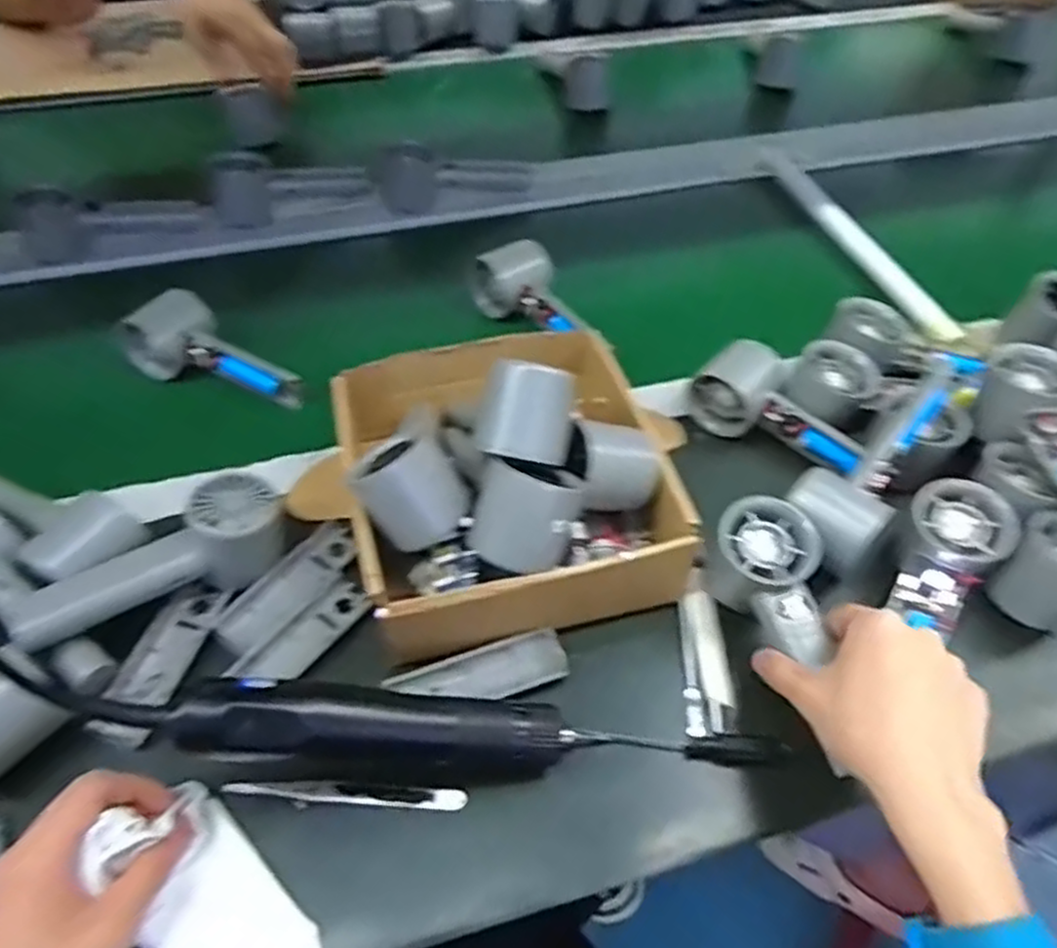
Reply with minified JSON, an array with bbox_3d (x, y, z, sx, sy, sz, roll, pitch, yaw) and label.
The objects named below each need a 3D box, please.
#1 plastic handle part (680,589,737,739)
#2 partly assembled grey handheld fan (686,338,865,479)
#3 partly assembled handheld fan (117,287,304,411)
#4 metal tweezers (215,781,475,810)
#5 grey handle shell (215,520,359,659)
[{"bbox_3d":[0.111,0.118,0.473,0.030,0.014,0.092,1,50,1],"label":"plastic handle part"},{"bbox_3d":[0.193,-0.044,0.573,0.141,0.053,0.060,32,56,8],"label":"partly assembled grey handheld fan"},{"bbox_3d":[-0.259,-0.098,0.626,0.146,0.050,0.080,26,54,4],"label":"partly assembled handheld fan"},{"bbox_3d":[-0.100,0.177,0.415,0.130,0.015,0.011,0,50,-1],"label":"metal tweezers"},{"bbox_3d":[-0.154,0.074,0.493,0.034,0.012,0.104,31,57,23],"label":"grey handle shell"}]

